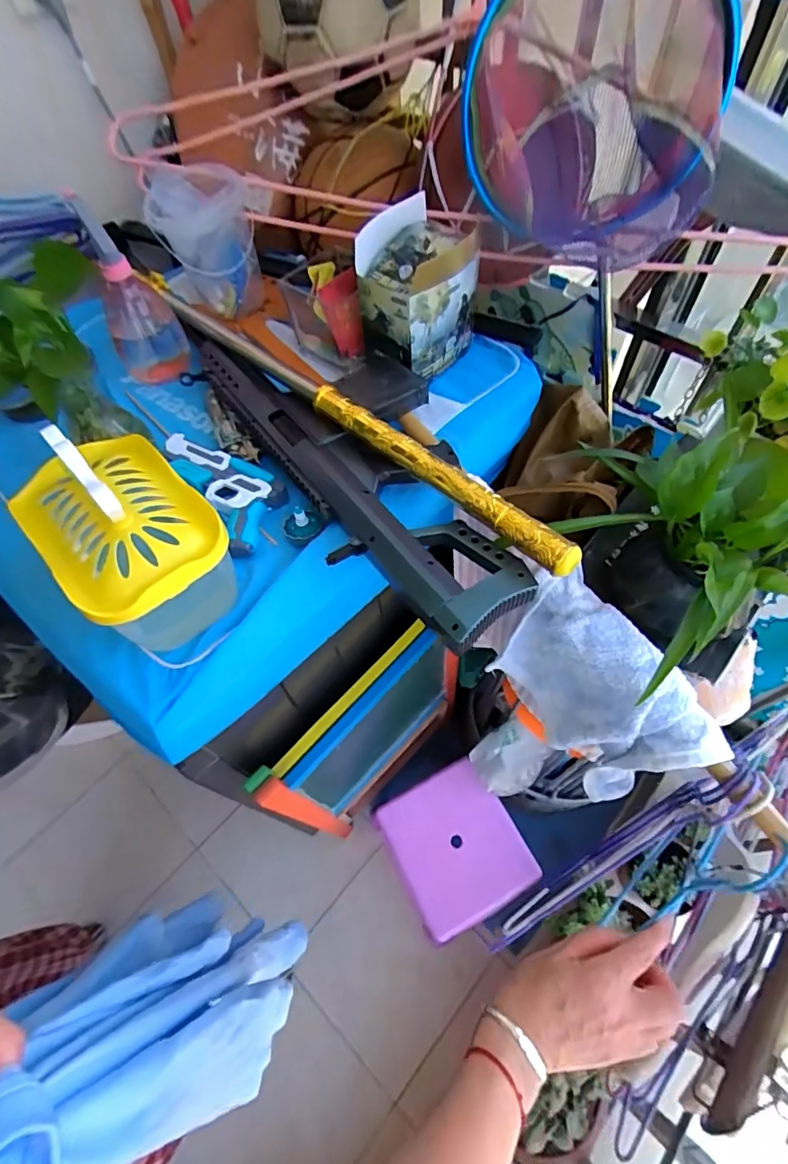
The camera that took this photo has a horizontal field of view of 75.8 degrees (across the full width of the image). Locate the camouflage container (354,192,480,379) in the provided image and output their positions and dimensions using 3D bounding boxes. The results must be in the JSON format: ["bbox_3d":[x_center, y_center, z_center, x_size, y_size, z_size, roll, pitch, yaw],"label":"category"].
[{"bbox_3d":[0.026,-0.326,0.595,0.115,0.147,0.129,35,67,21],"label":"camouflage container"}]

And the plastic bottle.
[{"bbox_3d":[-0.307,-0.325,0.595,0.082,0.203,0.064,-28,61,-13],"label":"plastic bottle"}]

